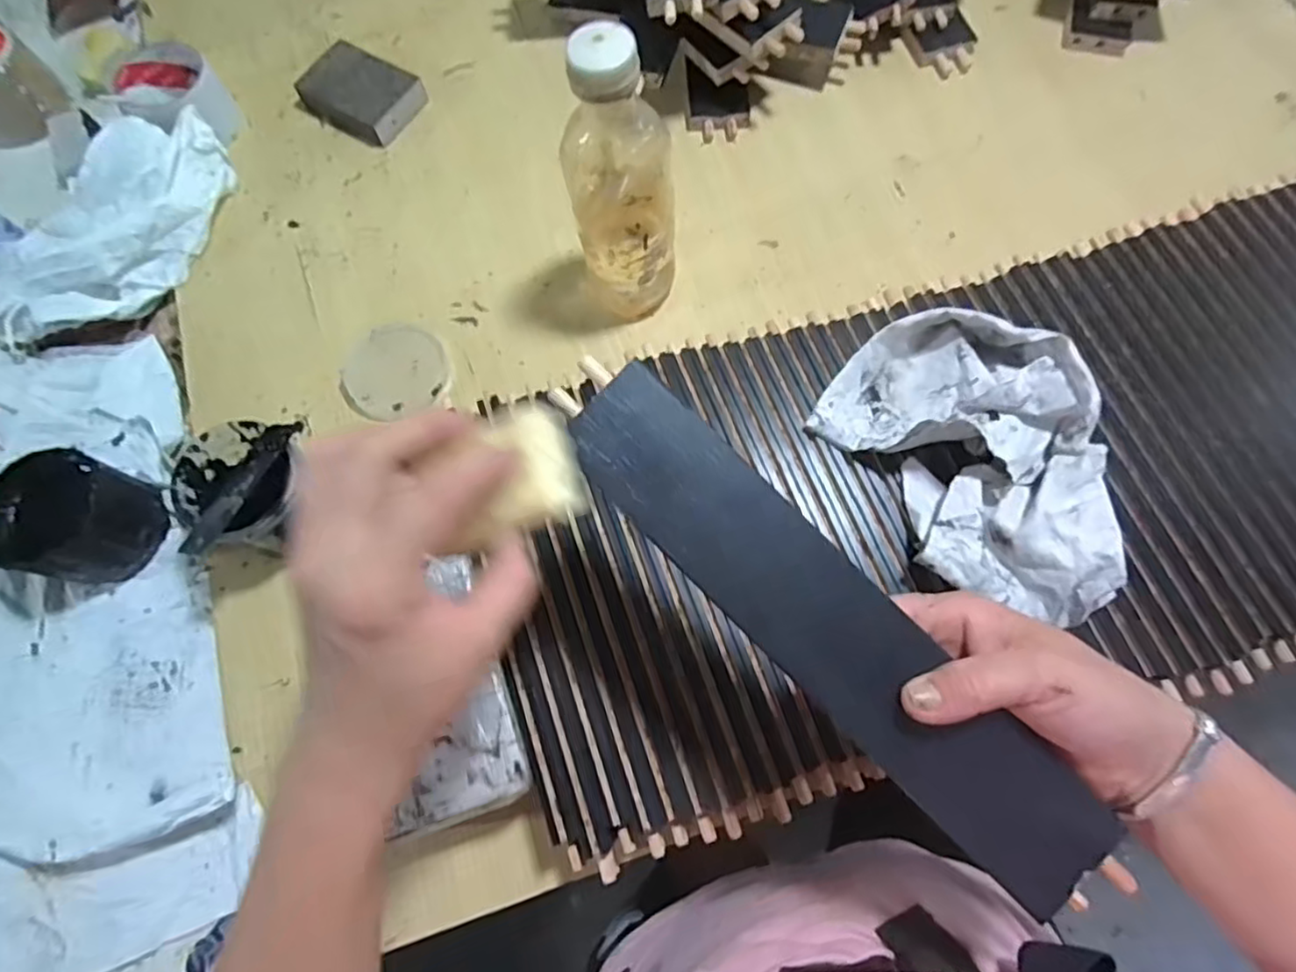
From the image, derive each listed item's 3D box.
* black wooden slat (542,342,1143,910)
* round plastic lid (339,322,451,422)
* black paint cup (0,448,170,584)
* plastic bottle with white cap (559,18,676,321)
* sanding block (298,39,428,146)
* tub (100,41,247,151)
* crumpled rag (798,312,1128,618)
[{"bbox_3d":[0.075,0.058,0.283,0.055,0.009,0.293,-44,85,-11],"label":"black wooden slat"},{"bbox_3d":[-0.204,-0.094,0.533,0.084,0.014,0.084,-1,72,2],"label":"round plastic lid"},{"bbox_3d":[-0.416,0.025,0.482,0.094,0.064,0.091,19,74,8],"label":"black paint cup"},{"bbox_3d":[-0.013,-0.196,0.454,0.071,0.212,0.056,-34,74,-8],"label":"plastic bottle with white cap"},{"bbox_3d":[-0.268,-0.366,0.618,0.105,0.021,0.073,30,76,11],"label":"sanding block"},{"bbox_3d":[-0.426,-0.349,0.598,0.083,0.057,0.089,-1,72,2],"label":"tub"},{"bbox_3d":[0.213,-0.021,0.407,0.146,0.063,0.202,-27,72,-6],"label":"crumpled rag"}]

